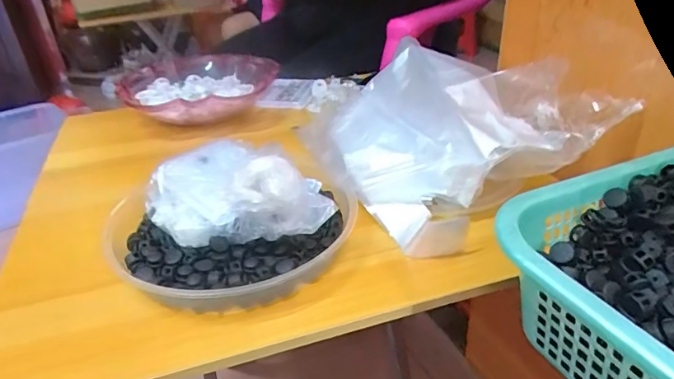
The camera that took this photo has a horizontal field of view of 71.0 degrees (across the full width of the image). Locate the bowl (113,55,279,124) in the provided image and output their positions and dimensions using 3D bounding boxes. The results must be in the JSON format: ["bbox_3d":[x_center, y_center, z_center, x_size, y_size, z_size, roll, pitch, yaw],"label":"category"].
[{"bbox_3d":[-0.226,-0.160,0.781,0.245,0.066,0.240,-3,31,2],"label":"bowl"}]

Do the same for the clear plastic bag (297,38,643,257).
[{"bbox_3d":[0.120,-0.081,0.564,0.260,0.123,0.284,-19,34,-23],"label":"clear plastic bag"}]

